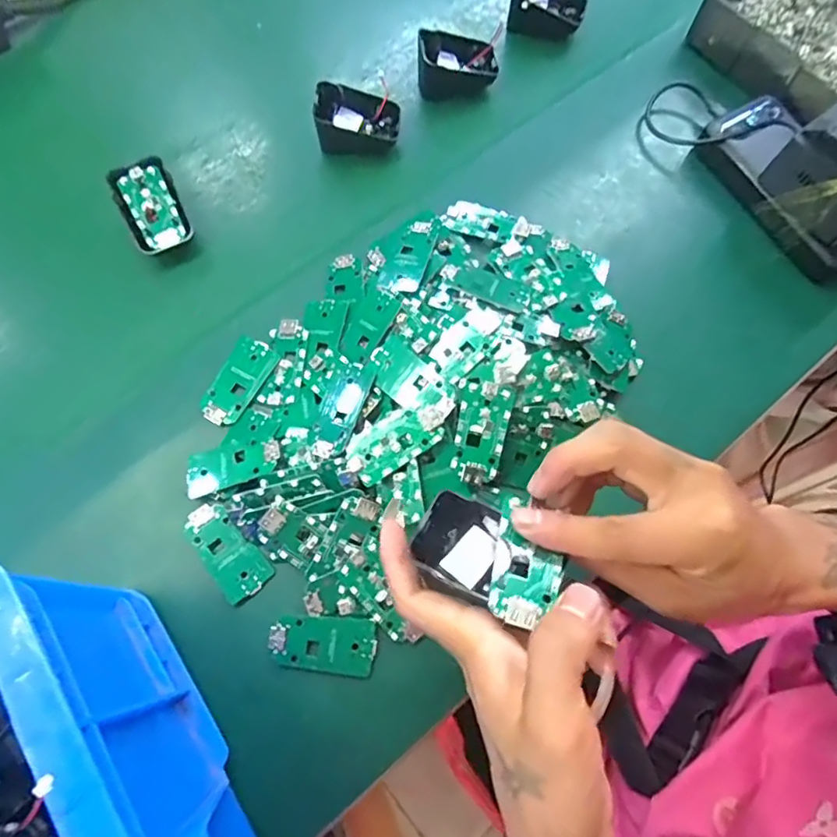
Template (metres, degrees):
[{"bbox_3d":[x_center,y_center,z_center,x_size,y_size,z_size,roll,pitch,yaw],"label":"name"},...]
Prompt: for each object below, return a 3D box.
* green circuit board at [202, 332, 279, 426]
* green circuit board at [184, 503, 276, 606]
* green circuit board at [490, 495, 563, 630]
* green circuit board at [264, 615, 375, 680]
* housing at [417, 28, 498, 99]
[{"bbox_3d":[-0.125,-0.026,0.385,0.031,0.007,0.064,29,72,9],"label":"green circuit board"},{"bbox_3d":[-0.123,0.085,0.357,0.031,0.011,0.064,-41,76,-14],"label":"green circuit board"},{"bbox_3d":[0.050,0.065,0.252,0.030,0.006,0.060,15,54,-1],"label":"green circuit board"},{"bbox_3d":[-0.058,0.138,0.339,0.063,0.006,0.033,4,70,0],"label":"green circuit board"},{"bbox_3d":[0.034,-0.308,0.480,0.070,0.032,0.050,-1,71,-2],"label":"housing"}]

